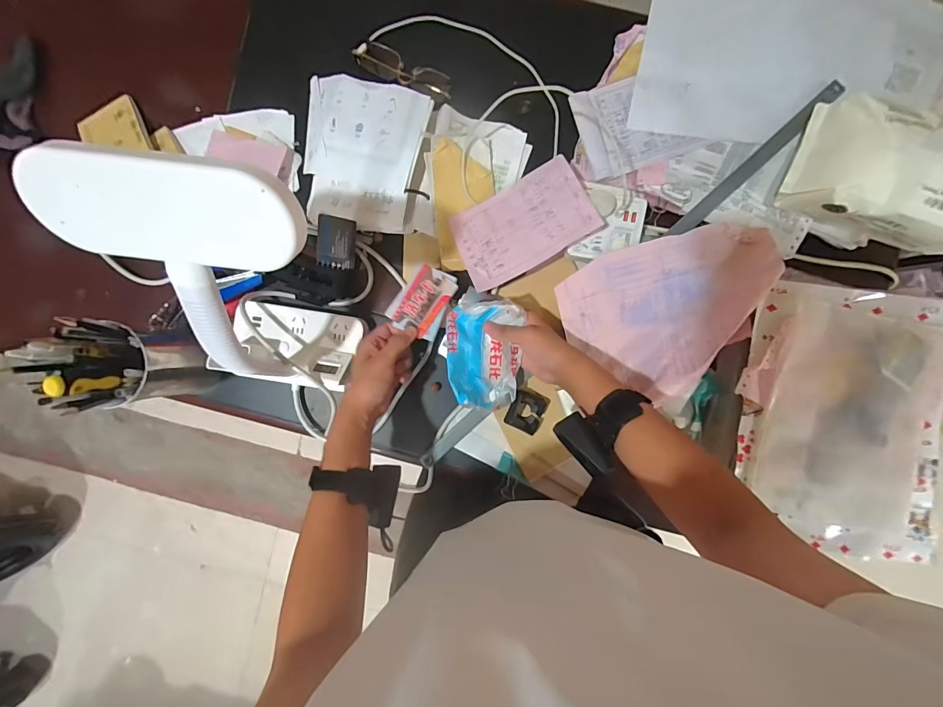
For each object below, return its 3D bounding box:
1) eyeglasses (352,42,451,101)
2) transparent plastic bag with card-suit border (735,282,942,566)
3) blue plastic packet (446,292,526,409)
[{"bbox_3d":[-0.092,-0.385,0.548,0.140,0.025,0.039,25,94,-2],"label":"eyeglasses"},{"bbox_3d":[0.442,0.081,0.471,0.236,0.021,0.307,6,93,2],"label":"transparent plastic bag with card-suit border"},{"bbox_3d":[0.018,-0.001,0.481,0.099,0.046,0.133,-2,89,-32],"label":"blue plastic packet"}]

